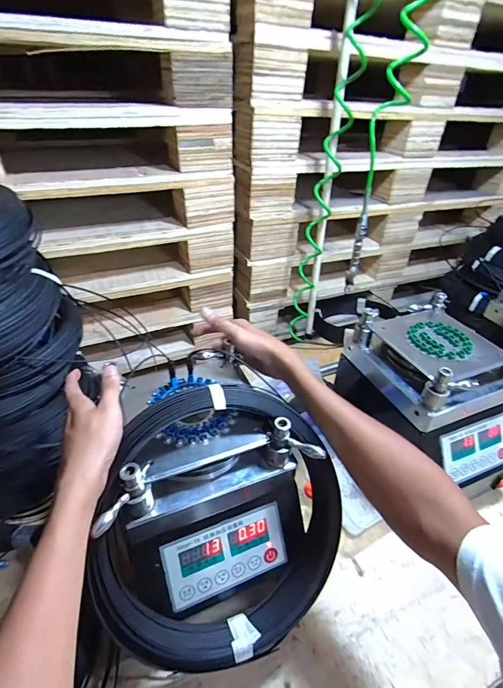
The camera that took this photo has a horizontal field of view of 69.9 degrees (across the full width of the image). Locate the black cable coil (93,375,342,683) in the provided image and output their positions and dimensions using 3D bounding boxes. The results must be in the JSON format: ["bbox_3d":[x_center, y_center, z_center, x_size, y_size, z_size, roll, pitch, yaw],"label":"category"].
[{"bbox_3d":[-0.029,0.202,0.419,0.289,0.306,0.055,-36,8,-23],"label":"black cable coil"}]

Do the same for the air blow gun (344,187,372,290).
[{"bbox_3d":[0.249,-0.233,0.838,0.023,0.233,0.052,12,39,11],"label":"air blow gun"}]

